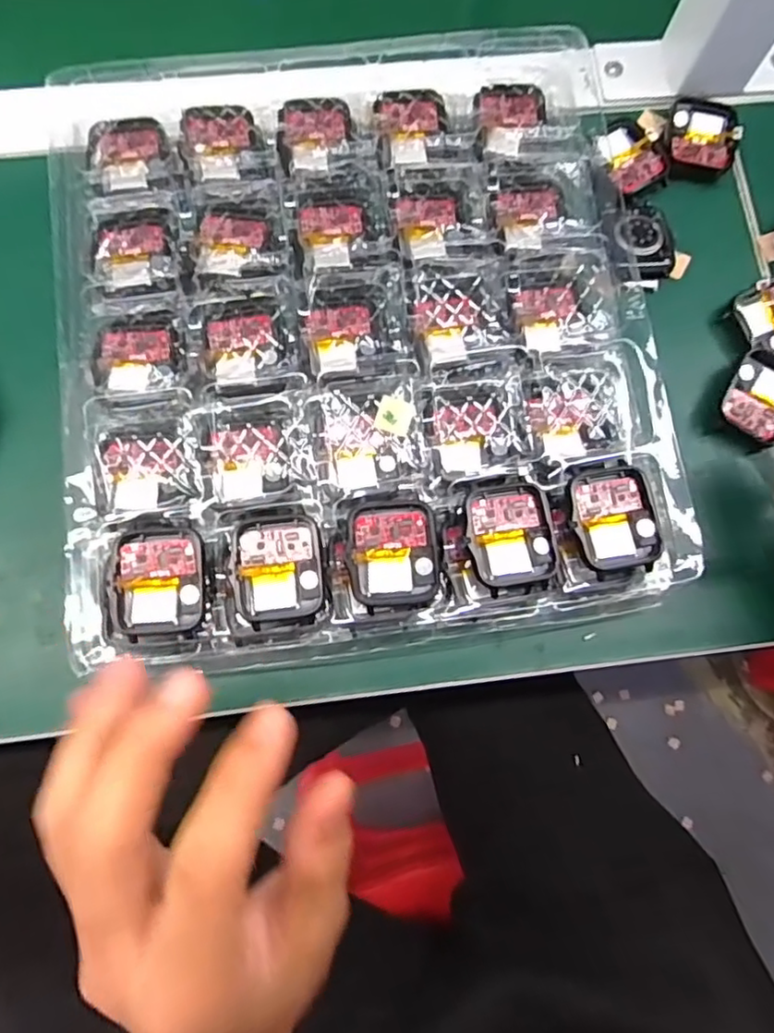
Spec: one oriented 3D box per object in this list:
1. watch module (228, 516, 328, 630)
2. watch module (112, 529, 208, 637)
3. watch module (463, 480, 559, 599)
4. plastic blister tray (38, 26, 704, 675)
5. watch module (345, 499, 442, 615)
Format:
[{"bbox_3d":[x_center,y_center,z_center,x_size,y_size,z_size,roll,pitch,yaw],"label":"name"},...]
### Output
[{"bbox_3d":[-0.045,0.023,0.255,0.038,0.007,0.043,-7,78,-3],"label":"watch module"},{"bbox_3d":[-0.094,0.027,0.252,0.036,0.005,0.042,-5,78,-3],"label":"watch module"},{"bbox_3d":[0.053,0.008,0.262,0.037,0.009,0.043,-7,78,-3],"label":"watch module"},{"bbox_3d":[-0.012,-0.087,0.293,0.275,0.037,0.291,-7,78,-3],"label":"plastic blister tray"},{"bbox_3d":[0.003,0.017,0.257,0.037,0.011,0.044,-5,78,-3],"label":"watch module"}]

